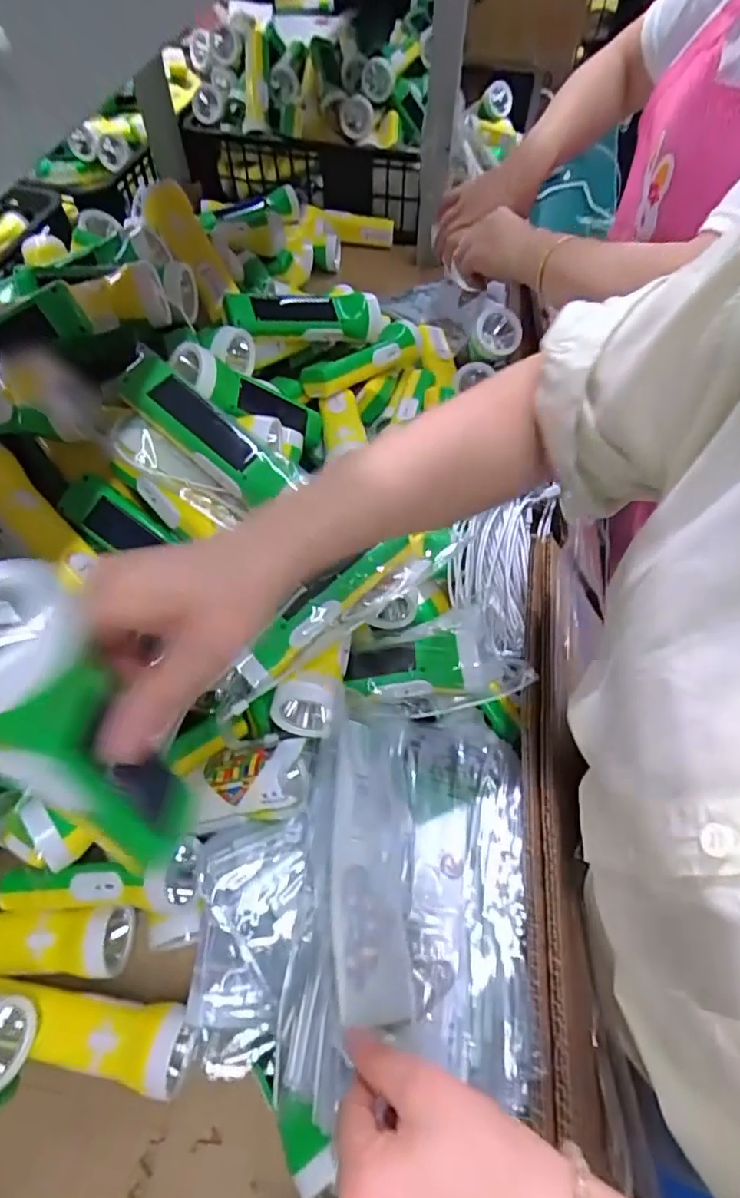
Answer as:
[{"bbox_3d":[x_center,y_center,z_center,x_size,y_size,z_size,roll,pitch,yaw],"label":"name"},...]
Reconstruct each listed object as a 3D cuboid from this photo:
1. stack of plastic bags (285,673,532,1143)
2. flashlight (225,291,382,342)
[{"bbox_3d":[0.034,0.181,0.380,0.175,0.037,0.228,24,48,-27],"label":"stack of plastic bags"},{"bbox_3d":[-0.061,-0.305,0.612,0.186,0.049,0.039,-12,59,-27],"label":"flashlight"}]

